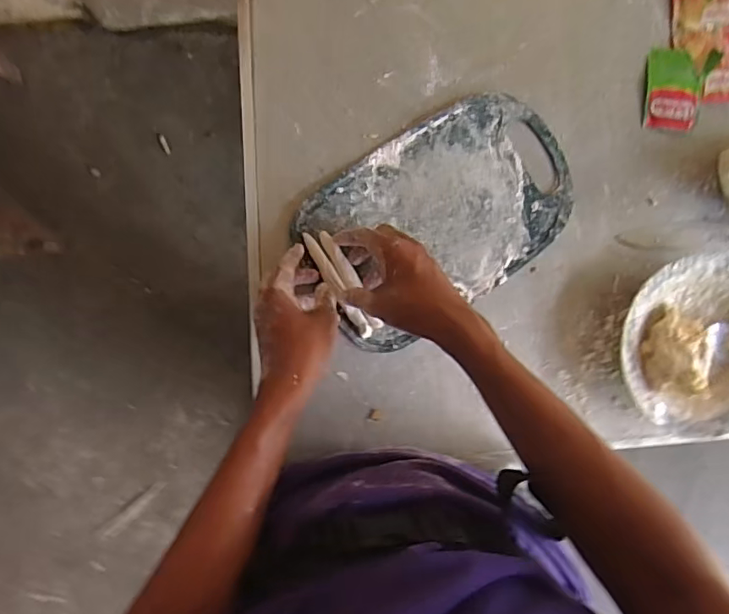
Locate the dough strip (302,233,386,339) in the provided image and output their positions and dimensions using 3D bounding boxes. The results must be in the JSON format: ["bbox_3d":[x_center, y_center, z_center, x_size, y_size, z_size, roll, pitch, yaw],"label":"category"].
[{"bbox_3d":[-0.020,-0.024,0.534,0.031,0.013,0.117,-29,98,-5],"label":"dough strip"}]

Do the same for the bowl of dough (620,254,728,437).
[{"bbox_3d":[0.374,0.045,0.593,0.186,0.049,0.195,0,90,-8],"label":"bowl of dough"}]

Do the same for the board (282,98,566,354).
[{"bbox_3d":[0.082,-0.096,0.555,0.290,0.012,0.180,-34,95,-4],"label":"board"}]

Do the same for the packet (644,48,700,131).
[{"bbox_3d":[0.346,-0.245,0.594,0.058,0.012,0.088,1,90,-8],"label":"packet"}]

